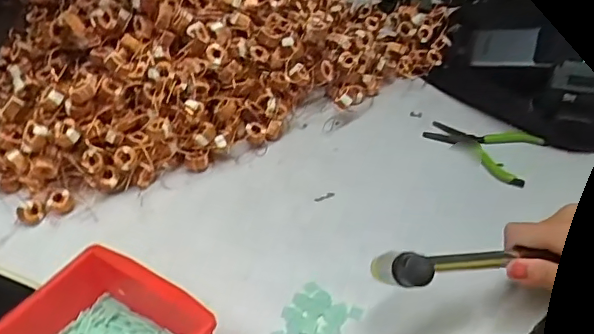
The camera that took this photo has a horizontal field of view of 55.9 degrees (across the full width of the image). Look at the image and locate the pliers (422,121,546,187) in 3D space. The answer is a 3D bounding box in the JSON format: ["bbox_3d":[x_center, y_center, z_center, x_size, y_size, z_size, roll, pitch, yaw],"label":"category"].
[{"bbox_3d":[0.193,-0.021,0.596,0.114,0.013,0.075,24,49,26],"label":"pliers"}]

